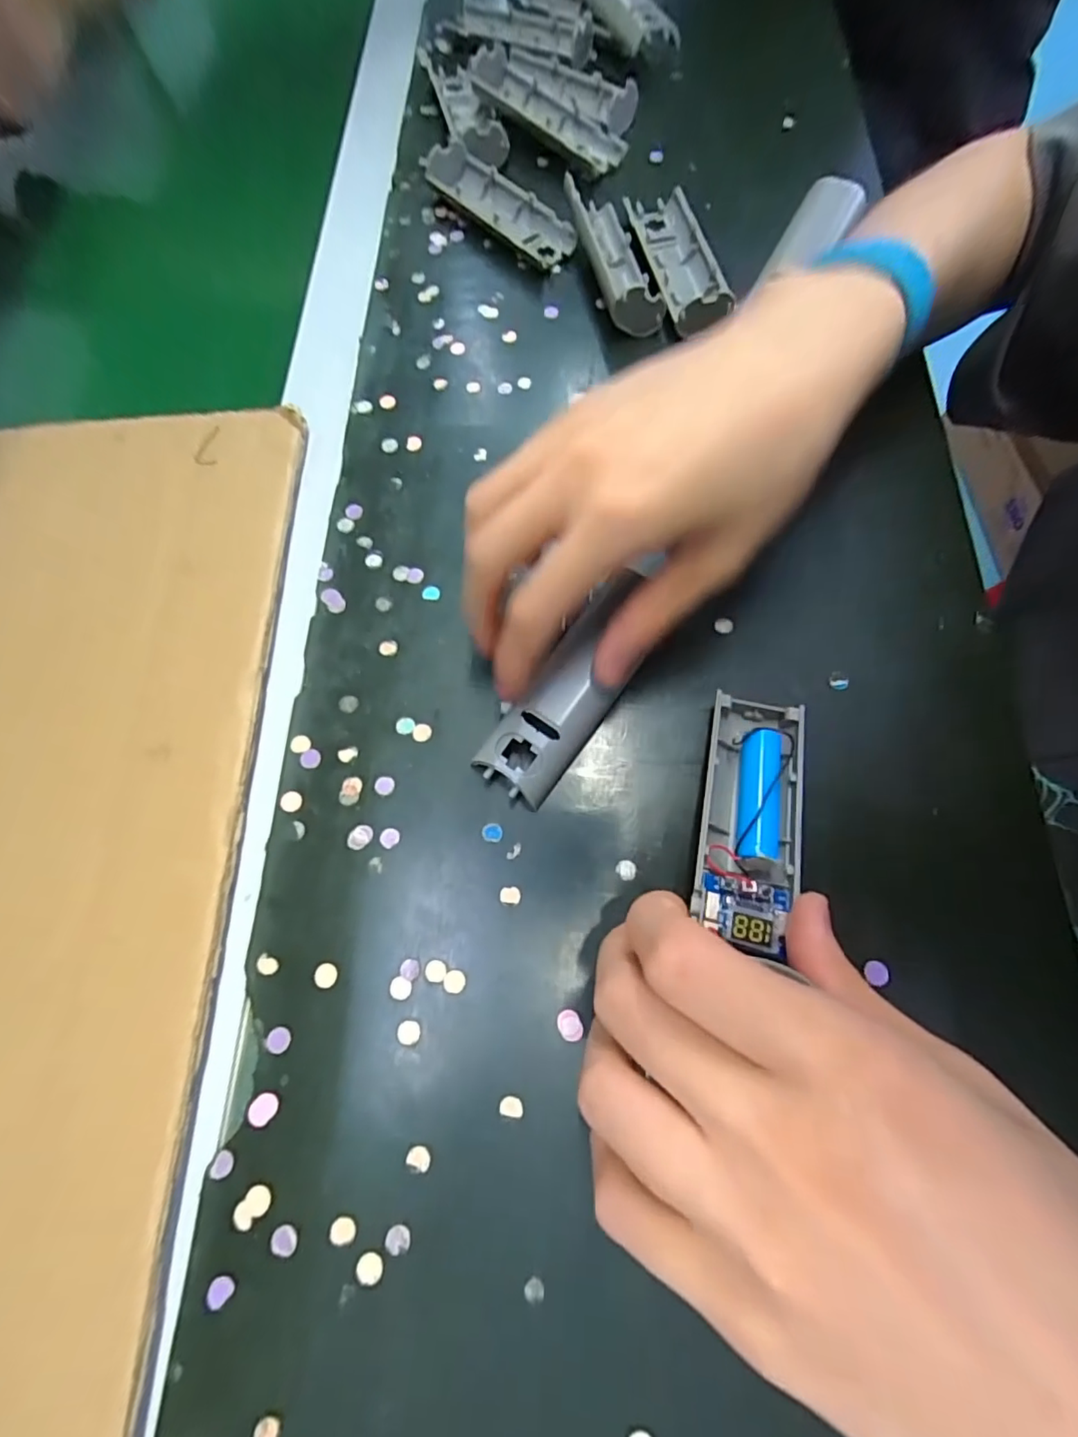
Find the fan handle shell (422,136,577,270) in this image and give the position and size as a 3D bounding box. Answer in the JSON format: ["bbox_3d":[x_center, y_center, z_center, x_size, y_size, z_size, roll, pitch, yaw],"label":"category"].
[{"bbox_3d":[-0.024,-0.307,0.329,0.033,0.019,0.110,-41,75,-11],"label":"fan handle shell"}]

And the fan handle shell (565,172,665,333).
[{"bbox_3d":[0.041,-0.257,0.301,0.031,0.024,0.098,-11,71,-2],"label":"fan handle shell"}]

